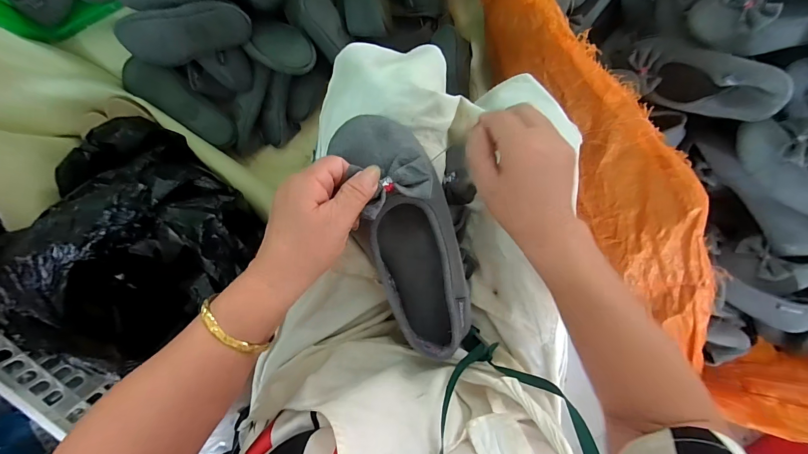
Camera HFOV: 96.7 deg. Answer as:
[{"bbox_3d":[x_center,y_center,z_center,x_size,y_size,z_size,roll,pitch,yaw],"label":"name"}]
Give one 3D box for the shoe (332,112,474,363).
[{"bbox_3d":[0.007,0.009,0.331,0.087,0.064,0.219,-19,104,-1],"label":"shoe"}]

